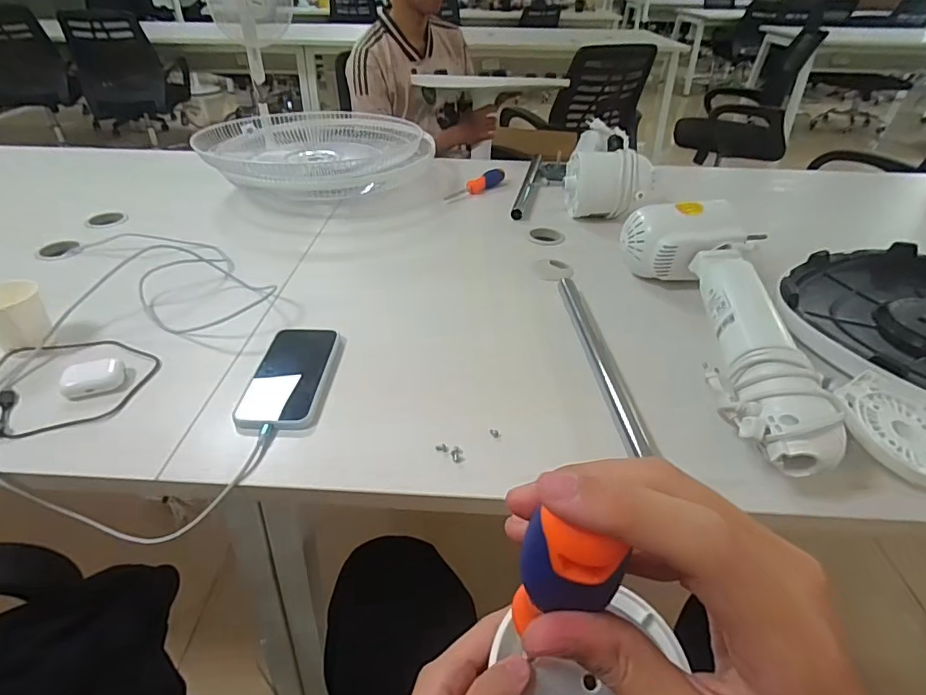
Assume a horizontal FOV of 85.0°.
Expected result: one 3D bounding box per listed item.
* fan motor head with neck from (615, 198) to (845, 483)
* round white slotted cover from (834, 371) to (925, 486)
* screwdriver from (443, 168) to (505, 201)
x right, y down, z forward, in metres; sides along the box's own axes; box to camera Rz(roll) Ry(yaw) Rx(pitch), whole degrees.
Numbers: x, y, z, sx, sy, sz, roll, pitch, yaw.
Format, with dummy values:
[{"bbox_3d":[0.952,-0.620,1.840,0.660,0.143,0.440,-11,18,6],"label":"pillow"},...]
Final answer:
[{"bbox_3d":[0.318,-0.043,0.594,0.154,0.101,0.448,0,37,-1],"label":"fan motor head with neck"},{"bbox_3d":[0.428,0.078,0.487,0.116,0.028,0.106,1,37,-1],"label":"round white slotted cover"},{"bbox_3d":[0.026,-0.341,1.055,0.139,0.035,0.028,-23,43,-28],"label":"screwdriver"}]

